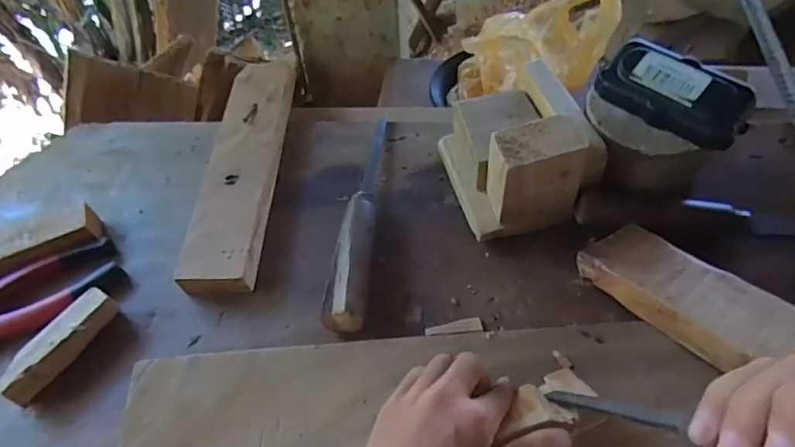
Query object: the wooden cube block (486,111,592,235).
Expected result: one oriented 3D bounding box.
[{"bbox_3d":[0.107,-0.037,0.401,0.073,0.076,0.047,-12,54,-5],"label":"wooden cube block"}]

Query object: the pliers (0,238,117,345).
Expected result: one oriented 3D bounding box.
[{"bbox_3d":[-0.318,0.072,0.410,0.180,0.018,0.060,-27,57,-15],"label":"pliers"}]

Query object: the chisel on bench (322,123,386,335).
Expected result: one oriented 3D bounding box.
[{"bbox_3d":[-0.030,-0.014,0.442,0.029,0.033,0.234,3,54,5],"label":"chisel on bench"}]

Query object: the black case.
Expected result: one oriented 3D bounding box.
[{"bbox_3d":[0.208,-0.100,0.389,0.102,0.036,0.046,36,63,25],"label":"black case"}]

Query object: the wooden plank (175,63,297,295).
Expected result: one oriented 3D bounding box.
[{"bbox_3d":[-0.144,-0.063,0.490,0.062,0.023,0.278,-2,54,2],"label":"wooden plank"}]

